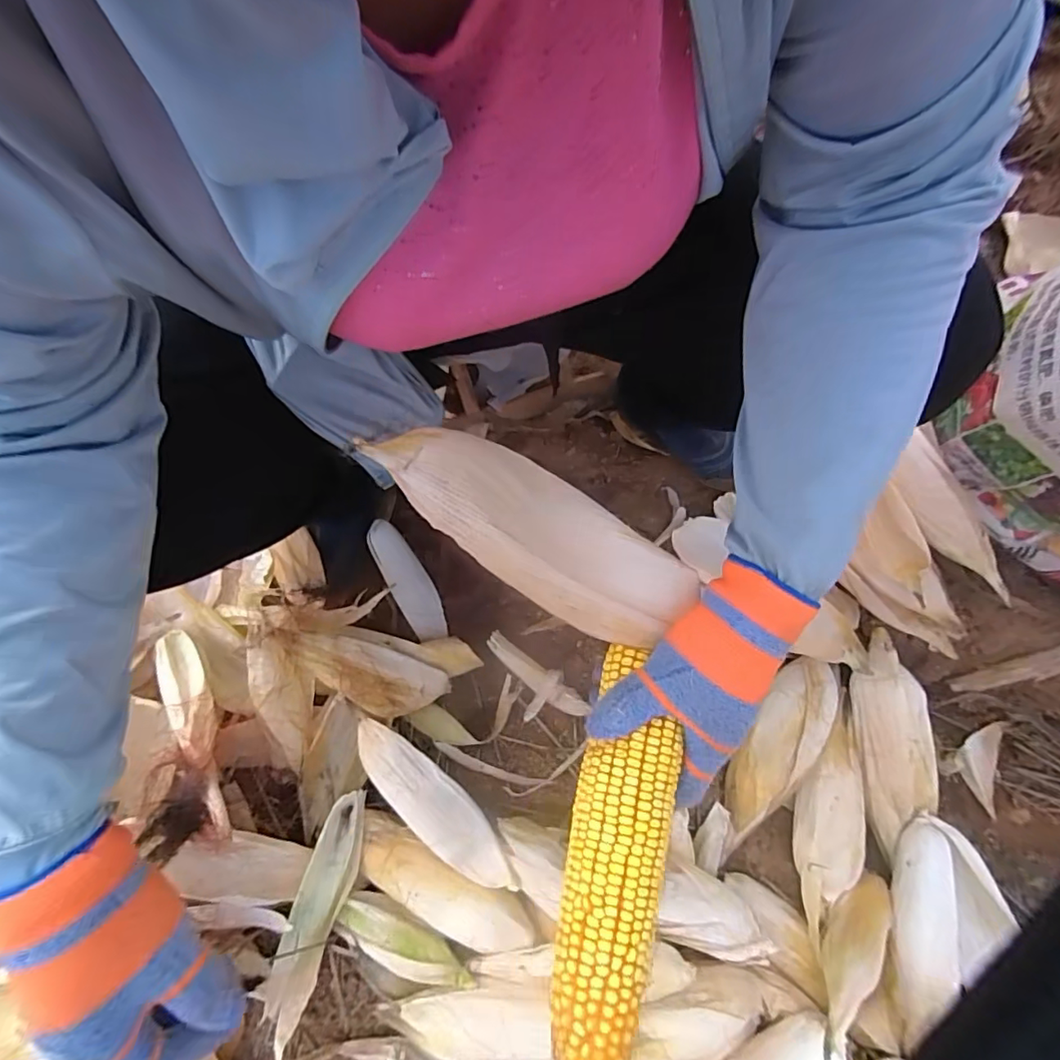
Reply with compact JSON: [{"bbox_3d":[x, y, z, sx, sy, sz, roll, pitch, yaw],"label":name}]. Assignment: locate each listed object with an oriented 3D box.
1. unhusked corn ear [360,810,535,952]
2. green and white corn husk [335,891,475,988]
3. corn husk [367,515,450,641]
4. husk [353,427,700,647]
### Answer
[{"bbox_3d":[-0.100,0.404,0.601,0.226,0.064,0.065,23,84,5],"label":"unhusked corn ear"},{"bbox_3d":[-0.136,0.451,0.575,0.160,0.054,0.043,25,84,5],"label":"green and white corn husk"},{"bbox_3d":[-0.164,0.067,0.704,0.056,0.016,0.168,-24,85,-35],"label":"corn husk"},{"bbox_3d":[0.004,0.000,0.315,0.202,0.041,0.077,30,77,-14],"label":"husk"}]

